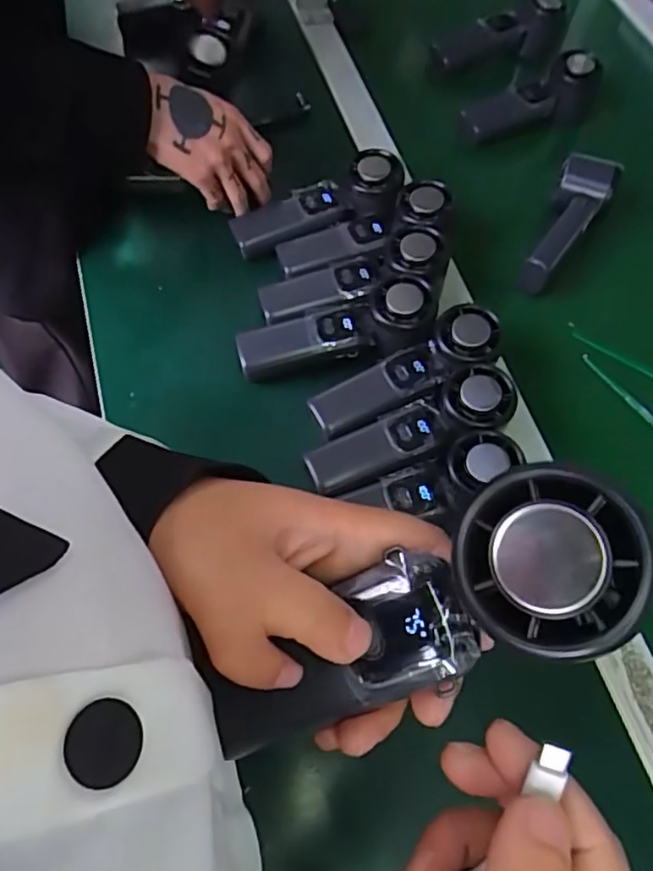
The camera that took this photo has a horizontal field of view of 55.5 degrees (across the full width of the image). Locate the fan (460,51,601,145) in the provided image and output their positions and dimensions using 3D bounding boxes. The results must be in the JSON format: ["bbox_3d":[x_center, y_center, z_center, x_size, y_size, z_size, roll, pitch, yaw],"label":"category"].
[{"bbox_3d":[0.222,-0.373,0.685,0.171,0.070,0.042,-26,67,-16],"label":"fan"}]

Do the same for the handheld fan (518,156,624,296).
[{"bbox_3d":[0.229,-0.207,0.597,0.051,0.040,0.162,29,65,11],"label":"handheld fan"}]

